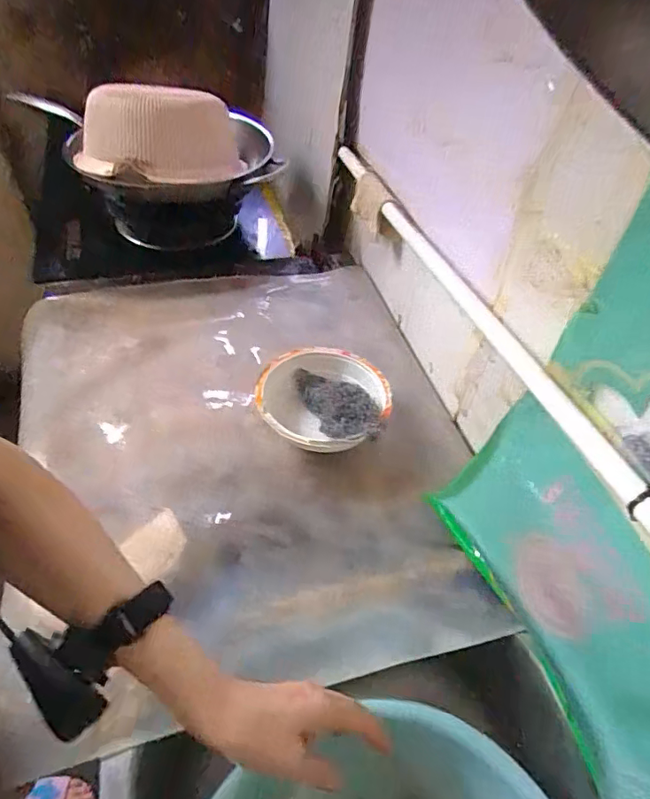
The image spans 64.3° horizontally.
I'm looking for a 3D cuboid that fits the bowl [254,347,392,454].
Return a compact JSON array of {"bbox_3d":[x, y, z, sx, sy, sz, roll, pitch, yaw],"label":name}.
[{"bbox_3d":[-0.004,0.009,0.622,0.154,0.059,0.148,3,47,-3],"label":"bowl"}]

